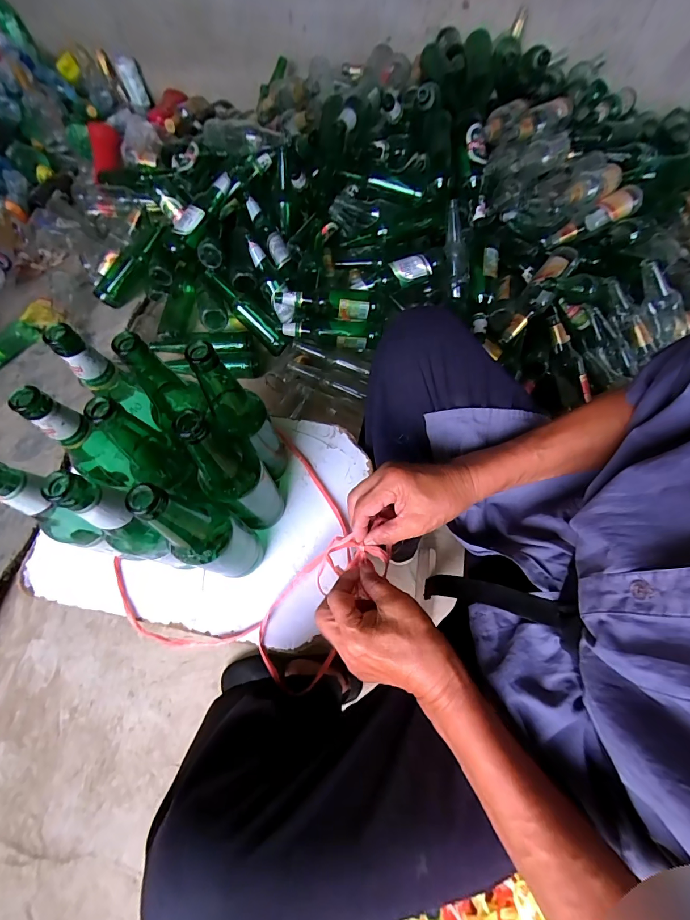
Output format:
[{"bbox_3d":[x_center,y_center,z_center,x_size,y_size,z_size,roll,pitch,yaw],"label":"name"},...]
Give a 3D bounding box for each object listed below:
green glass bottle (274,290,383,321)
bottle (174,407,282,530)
[{"bbox_3d":[-0.035,-0.371,0.900,0.255,0.059,0.065,-4,66,-3],"label":"green glass bottle"},{"bbox_3d":[-0.121,0.018,0.417,0.066,0.245,0.069,0,68,-1],"label":"bottle"}]

